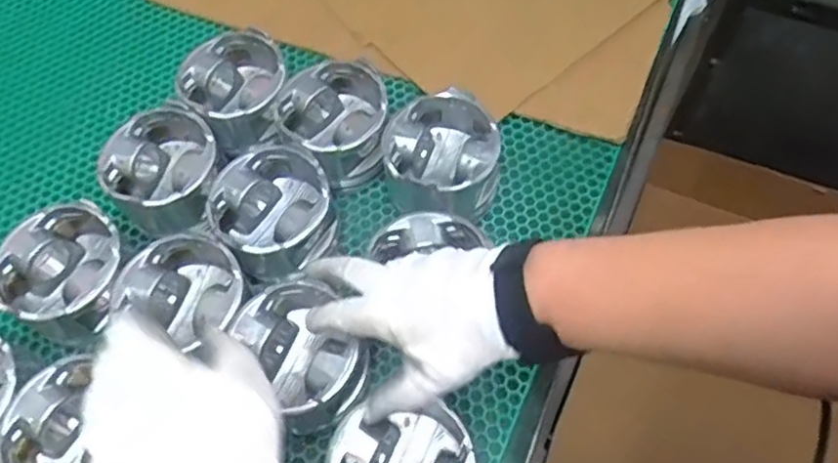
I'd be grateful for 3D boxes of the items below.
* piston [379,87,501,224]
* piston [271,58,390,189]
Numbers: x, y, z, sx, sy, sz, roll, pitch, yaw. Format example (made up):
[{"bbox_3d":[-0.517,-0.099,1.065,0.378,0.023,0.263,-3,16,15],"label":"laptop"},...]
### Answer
[{"bbox_3d":[0.021,-0.059,0.599,0.098,0.088,0.093,-1,61,2],"label":"piston"},{"bbox_3d":[-0.076,-0.097,0.622,0.097,0.087,0.095,-1,61,2],"label":"piston"}]

